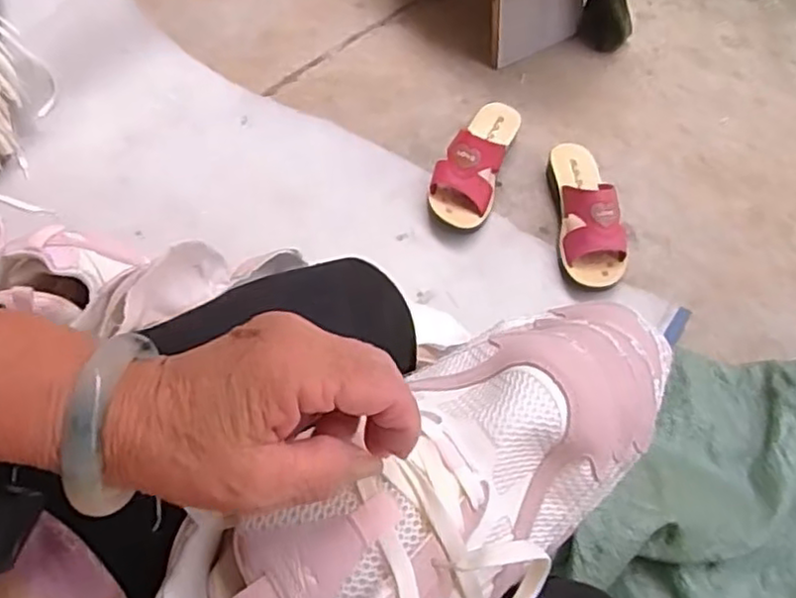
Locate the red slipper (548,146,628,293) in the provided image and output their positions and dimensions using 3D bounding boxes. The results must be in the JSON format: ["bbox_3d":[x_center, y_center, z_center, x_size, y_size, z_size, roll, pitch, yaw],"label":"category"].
[{"bbox_3d":[0.248,-0.115,0.891,0.075,0.079,0.230,1,60,-2],"label":"red slipper"}]

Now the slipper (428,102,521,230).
[{"bbox_3d":[0.107,-0.195,0.930,0.083,0.073,0.211,21,62,8],"label":"slipper"}]

